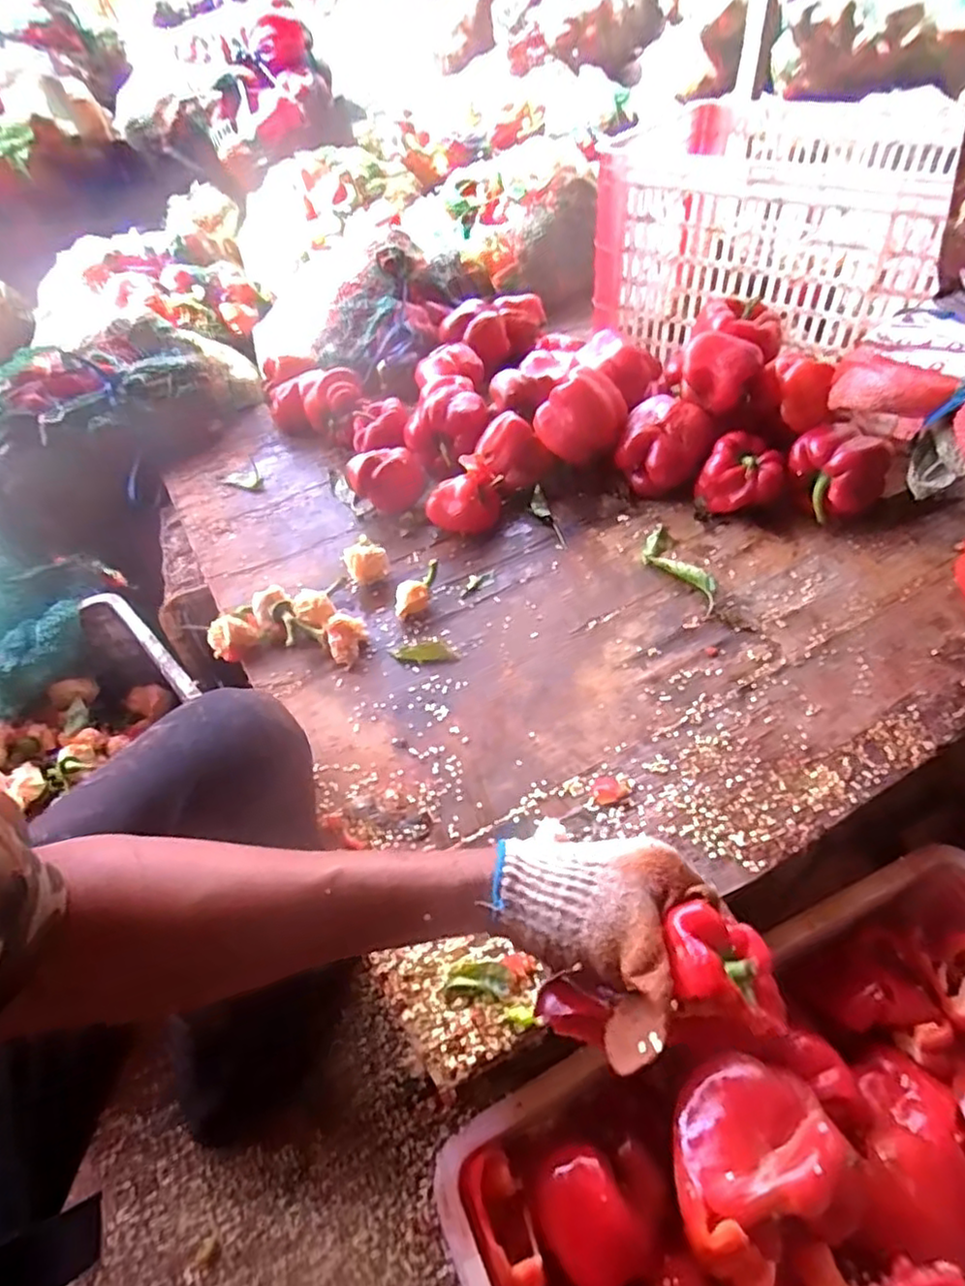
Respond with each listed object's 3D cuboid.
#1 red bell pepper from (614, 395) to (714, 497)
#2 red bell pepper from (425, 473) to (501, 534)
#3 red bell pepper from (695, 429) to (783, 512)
[{"bbox_3d":[0.218,-0.236,0.799,0.104,0.091,0.090,11,51,15],"label":"red bell pepper"},{"bbox_3d":[-0.023,-0.170,0.787,0.085,0.069,0.071,-1,49,4],"label":"red bell pepper"},{"bbox_3d":[0.298,-0.188,0.769,0.087,0.075,0.078,24,55,24],"label":"red bell pepper"}]

